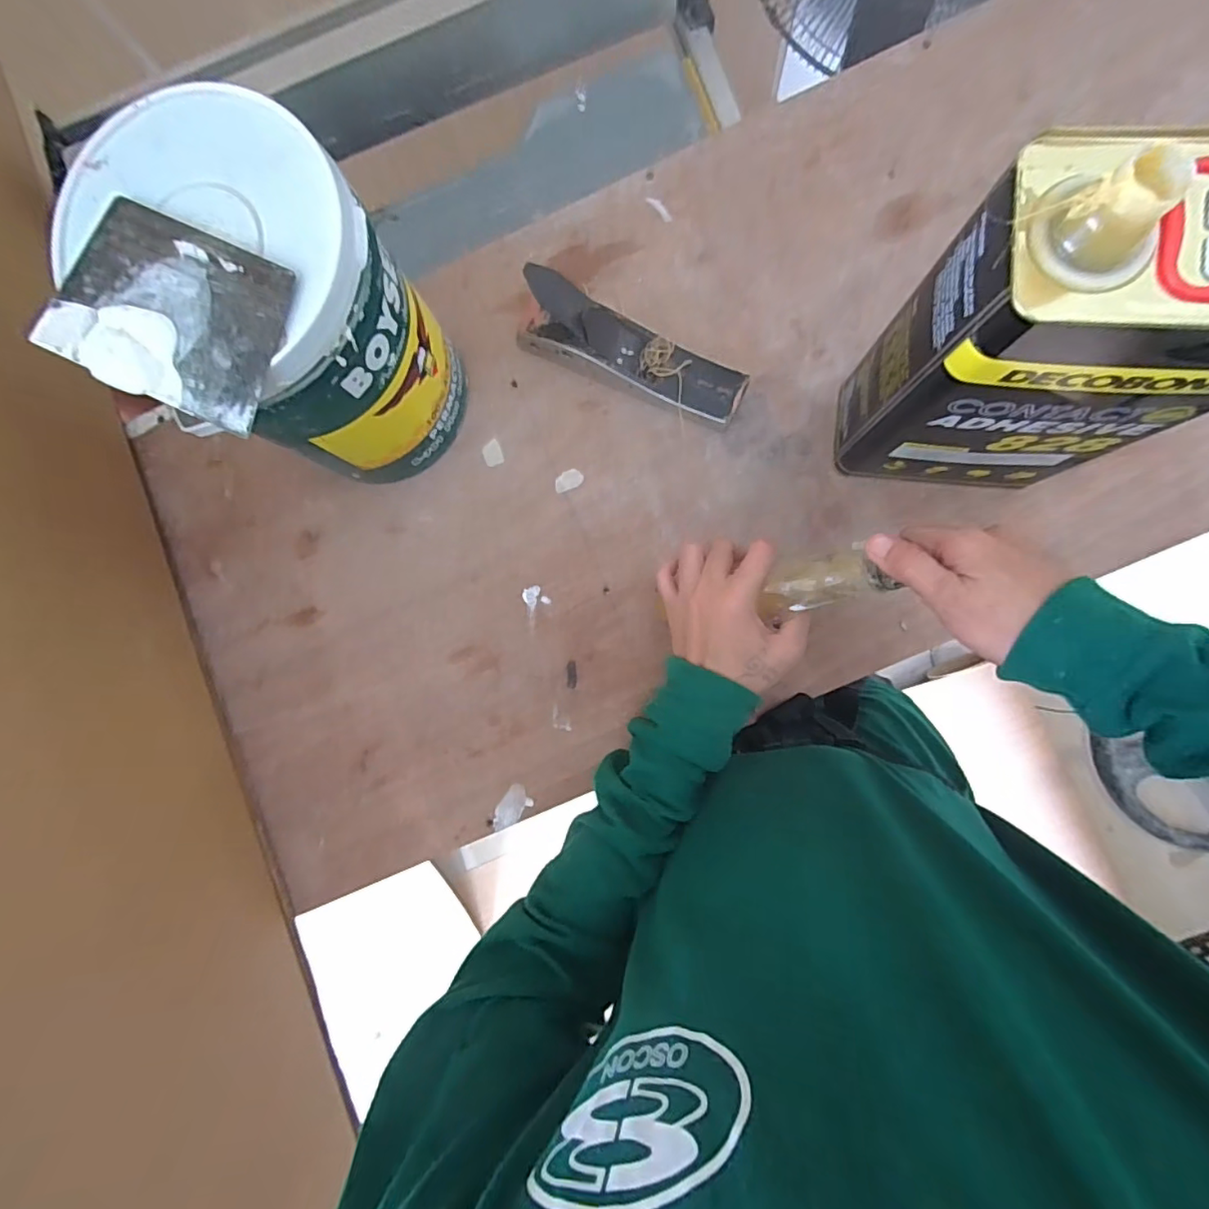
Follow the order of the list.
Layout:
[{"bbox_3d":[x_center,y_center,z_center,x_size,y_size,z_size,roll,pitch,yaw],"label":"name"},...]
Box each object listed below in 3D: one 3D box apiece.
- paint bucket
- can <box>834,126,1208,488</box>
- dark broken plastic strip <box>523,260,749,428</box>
[{"bbox_3d":[-0.215,-0.197,0.413,0.164,0.222,0.155,0,88,5],"label":"paint bucket"},{"bbox_3d":[0.267,-0.150,0.346,0.162,0.269,0.091,2,86,6],"label":"can"},{"bbox_3d":[0.022,-0.213,0.463,0.199,0.080,0.050,23,90,5],"label":"dark broken plastic strip"}]

